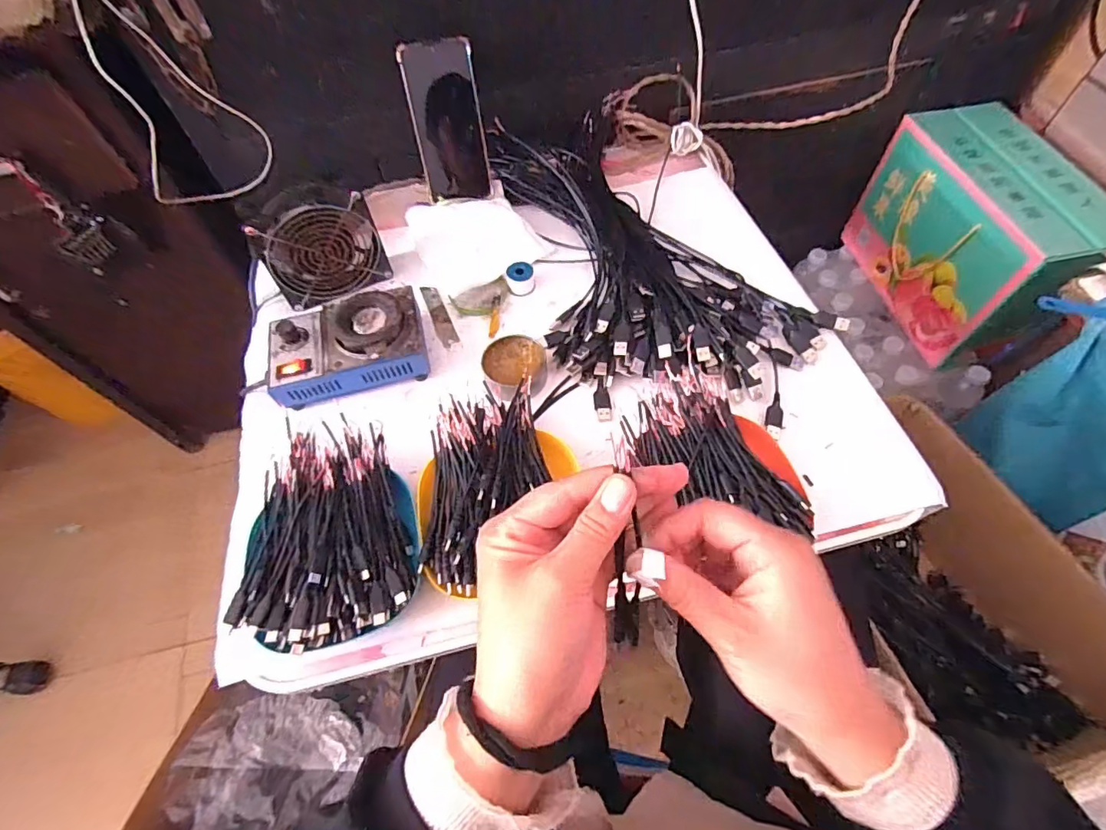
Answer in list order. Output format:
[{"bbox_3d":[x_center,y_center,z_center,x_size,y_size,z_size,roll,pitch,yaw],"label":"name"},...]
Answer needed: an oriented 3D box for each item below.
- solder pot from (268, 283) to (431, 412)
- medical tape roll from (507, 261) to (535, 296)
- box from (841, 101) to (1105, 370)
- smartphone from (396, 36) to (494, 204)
[{"bbox_3d":[-0.205,-0.069,0.533,0.154,0.062,0.097,-19,61,-8],"label":"solder pot"},{"bbox_3d":[-0.036,-0.155,0.595,0.030,0.019,0.031,-1,60,2],"label":"medical tape roll"},{"bbox_3d":[0.656,-0.280,0.835,0.158,0.233,0.331,-12,60,-4],"label":"box"},{"bbox_3d":[-0.121,-0.336,0.615,0.078,0.161,0.014,-8,35,-2],"label":"smartphone"}]

